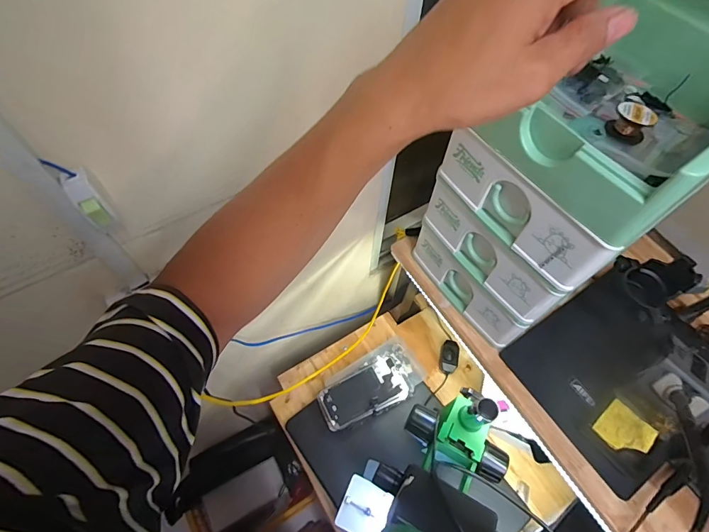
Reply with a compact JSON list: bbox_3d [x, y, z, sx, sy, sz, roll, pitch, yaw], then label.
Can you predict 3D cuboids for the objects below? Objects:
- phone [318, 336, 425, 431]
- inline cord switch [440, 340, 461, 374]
[{"bbox_3d":[0.035,0.228,0.767,0.211,0.053,0.107,-29,66,-17],"label":"phone"},{"bbox_3d":[0.197,0.188,0.818,0.040,0.029,0.066,8,61,2],"label":"inline cord switch"}]

